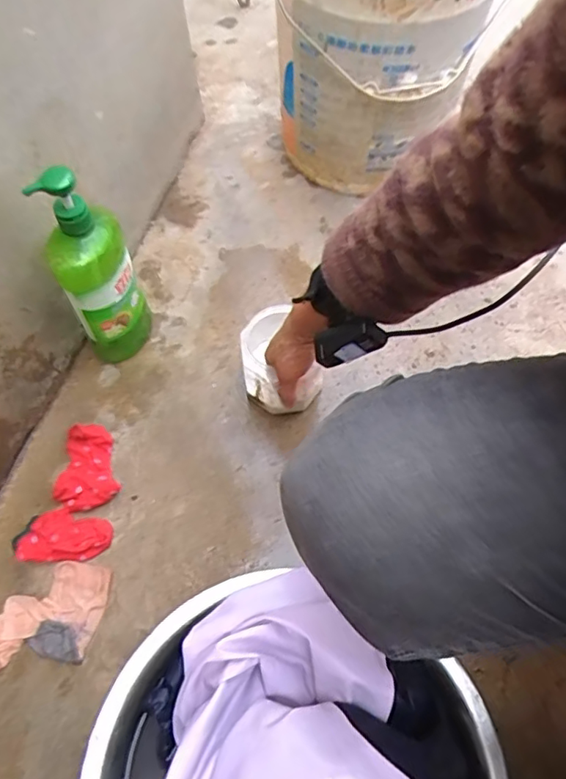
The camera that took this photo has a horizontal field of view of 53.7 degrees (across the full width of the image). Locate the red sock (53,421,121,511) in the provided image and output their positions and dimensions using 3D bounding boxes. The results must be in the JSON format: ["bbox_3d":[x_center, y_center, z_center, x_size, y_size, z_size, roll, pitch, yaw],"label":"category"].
[{"bbox_3d":[-0.241,0.095,0.674,0.072,0.030,0.099,-15,62,-8],"label":"red sock"}]

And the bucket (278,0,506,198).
[{"bbox_3d":[0.132,-0.505,0.797,0.289,0.362,0.300,5,61,4],"label":"bucket"}]

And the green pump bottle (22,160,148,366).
[{"bbox_3d":[-0.218,-0.138,0.658,0.081,0.277,0.073,-21,64,-11],"label":"green pump bottle"}]

